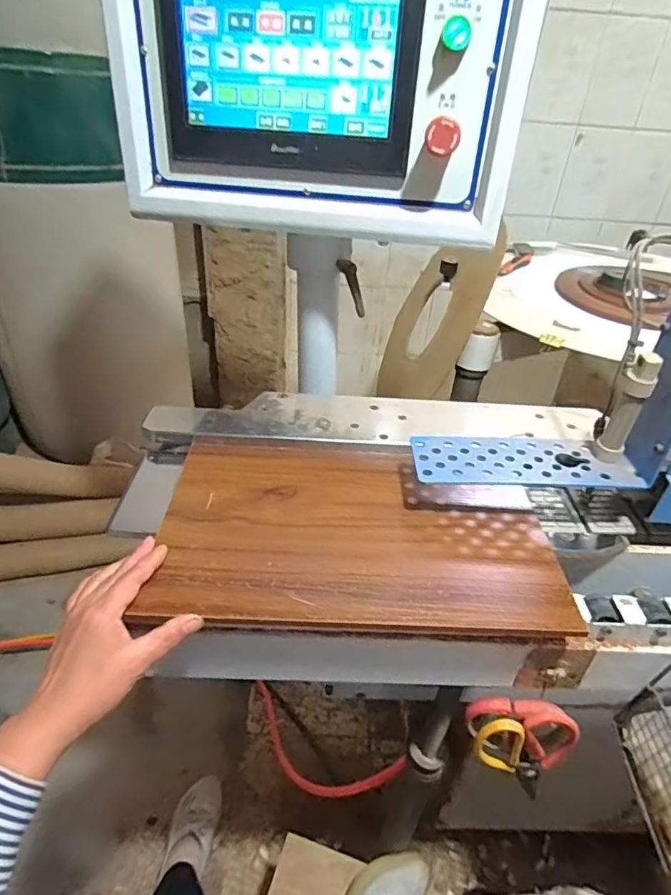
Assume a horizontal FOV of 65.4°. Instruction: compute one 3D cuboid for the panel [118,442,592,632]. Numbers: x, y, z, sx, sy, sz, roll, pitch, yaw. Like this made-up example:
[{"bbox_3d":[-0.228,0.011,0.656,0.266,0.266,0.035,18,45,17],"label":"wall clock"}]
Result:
[{"bbox_3d":[0.026,0.083,0.529,0.381,0.024,0.231,3,37,-3],"label":"panel"}]

